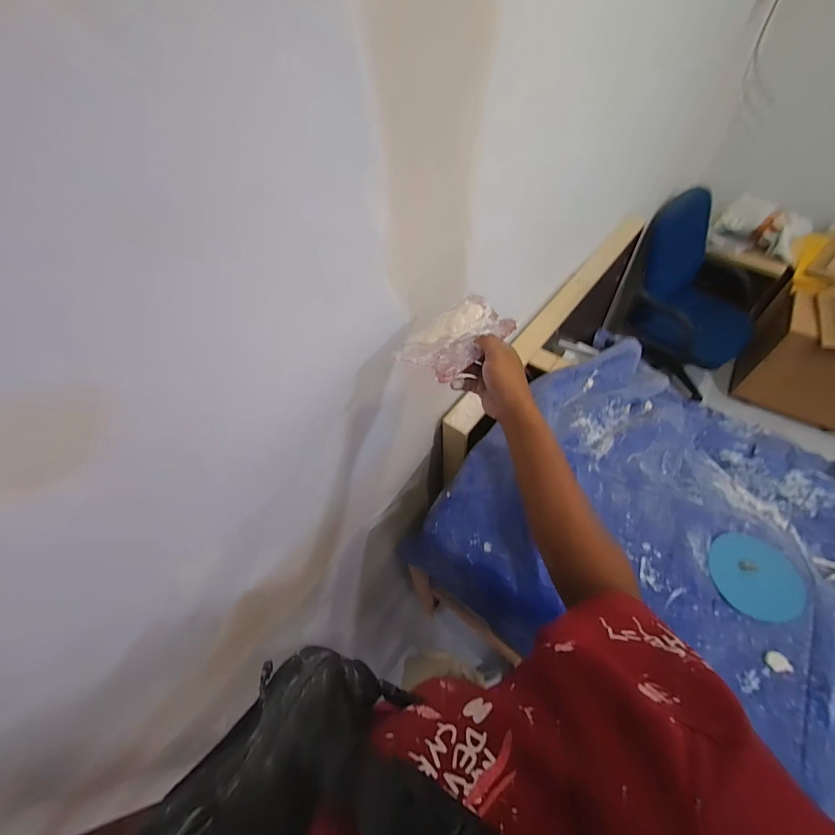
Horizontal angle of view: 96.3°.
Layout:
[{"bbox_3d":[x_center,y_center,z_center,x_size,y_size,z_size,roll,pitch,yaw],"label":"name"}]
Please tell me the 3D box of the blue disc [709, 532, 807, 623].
[{"bbox_3d":[0.609,0.285,0.676,0.144,0.015,0.139,-3,62,6],"label":"blue disc"}]

